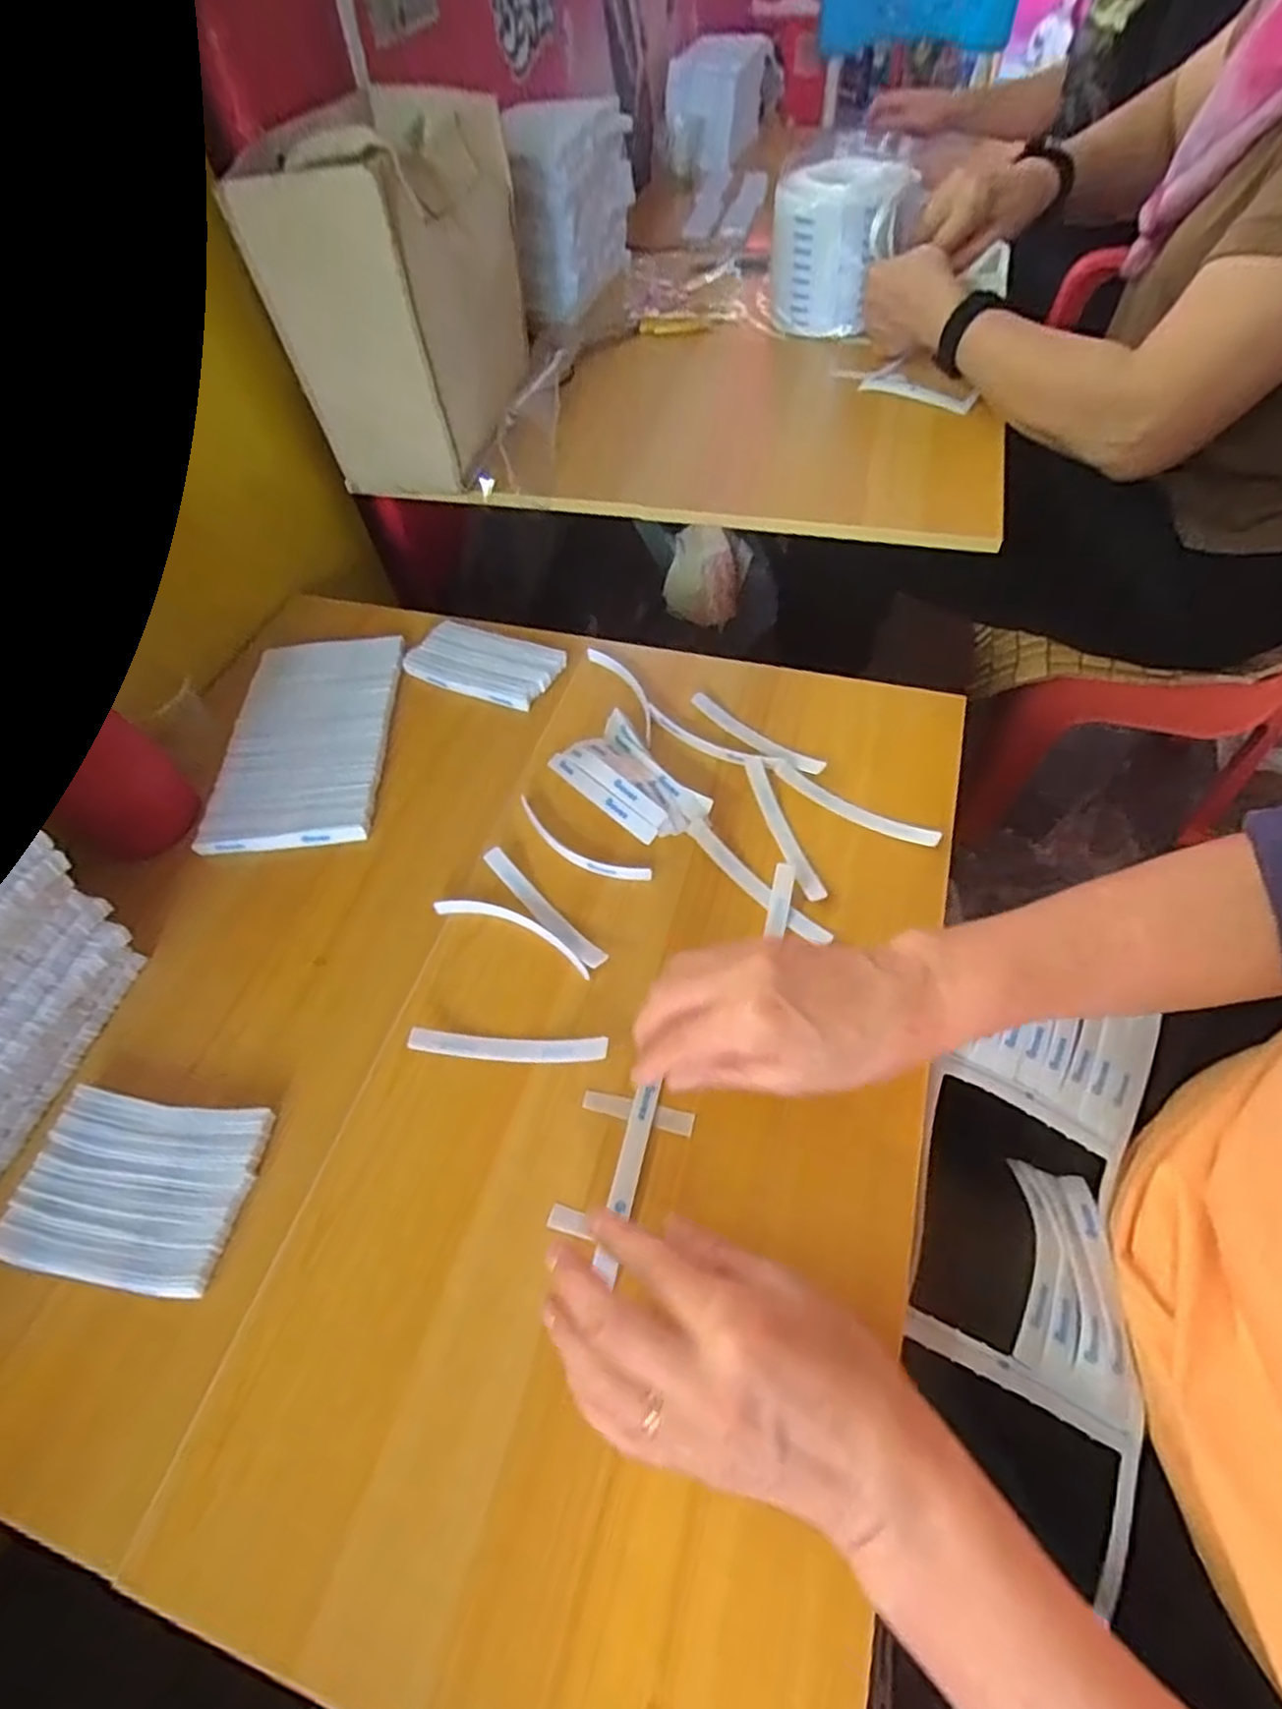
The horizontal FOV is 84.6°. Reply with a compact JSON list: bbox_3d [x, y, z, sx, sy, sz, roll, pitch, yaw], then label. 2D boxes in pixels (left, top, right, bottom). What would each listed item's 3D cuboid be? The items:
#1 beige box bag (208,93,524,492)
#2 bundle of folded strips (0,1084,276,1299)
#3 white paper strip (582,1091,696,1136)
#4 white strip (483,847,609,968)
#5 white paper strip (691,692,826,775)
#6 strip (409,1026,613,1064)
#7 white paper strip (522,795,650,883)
[{"bbox_3d":[-0.203,-0.487,0.616,0.150,0.211,0.225,4,57,7],"label":"beige box bag"},{"bbox_3d":[-0.265,0.175,0.373,0.119,0.017,0.085,5,58,8],"label":"bundle of folded strips"},{"bbox_3d":[-0.002,0.138,0.378,0.060,0.004,0.011,10,58,11],"label":"white paper strip"},{"bbox_3d":[-0.061,0.034,0.444,0.013,0.016,0.111,-38,62,-19],"label":"white strip"},{"bbox_3d":[0.082,-0.087,0.513,0.114,0.011,0.014,36,66,24],"label":"white paper strip"},{"bbox_3d":[-0.074,0.108,0.396,0.112,0.016,0.014,2,57,5],"label":"strip"},{"bbox_3d":[-0.043,-0.006,0.470,0.110,0.010,0.022,28,63,21],"label":"white paper strip"}]

